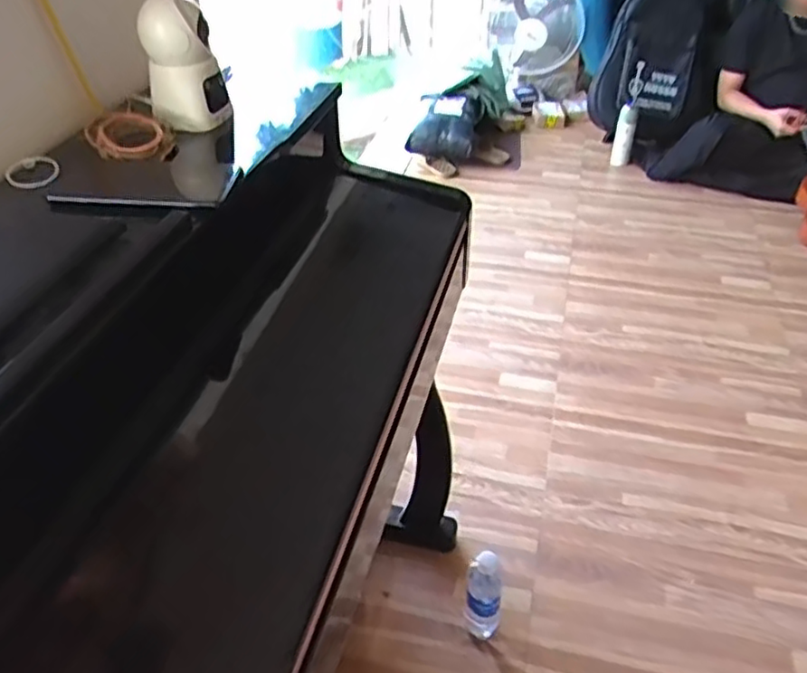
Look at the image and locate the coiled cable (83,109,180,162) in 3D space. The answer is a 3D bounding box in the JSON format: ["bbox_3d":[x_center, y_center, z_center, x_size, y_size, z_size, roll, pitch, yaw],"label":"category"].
[{"bbox_3d":[-0.273,-0.199,0.676,0.078,0.032,0.063,-5,39,-6],"label":"coiled cable"}]

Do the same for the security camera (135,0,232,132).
[{"bbox_3d":[-0.230,-0.287,0.703,0.077,0.121,0.062,-15,41,-17],"label":"security camera"}]

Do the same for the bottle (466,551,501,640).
[{"bbox_3d":[0.140,0.441,1.159,0.061,0.212,0.059,0,42,0],"label":"bottle"}]

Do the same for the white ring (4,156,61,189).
[{"bbox_3d":[-0.356,-0.158,0.645,0.047,0.011,0.055,-20,43,-22],"label":"white ring"}]

